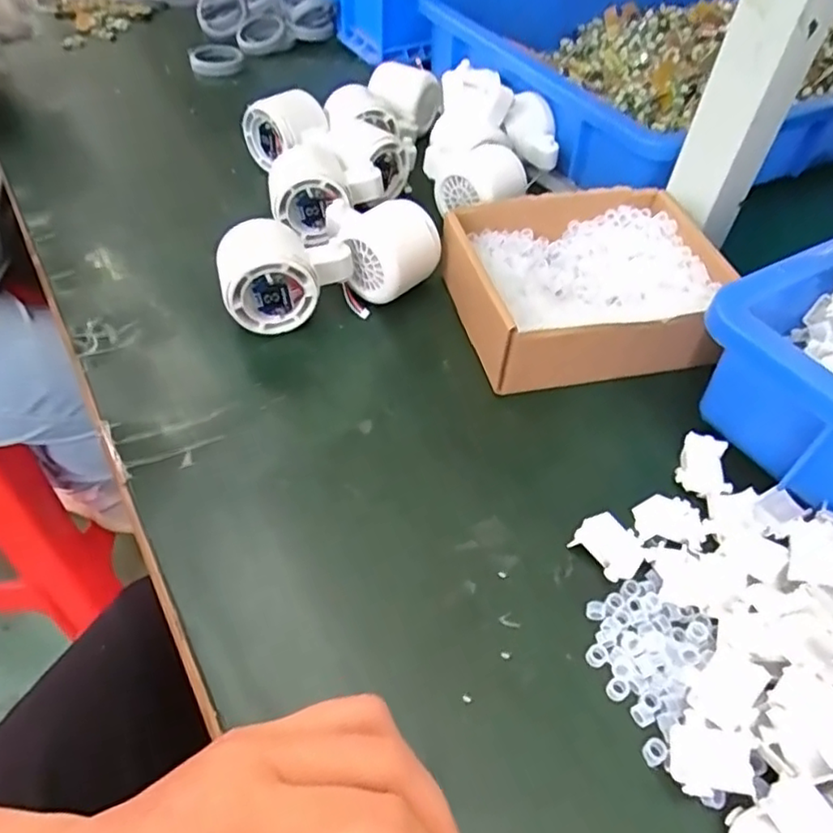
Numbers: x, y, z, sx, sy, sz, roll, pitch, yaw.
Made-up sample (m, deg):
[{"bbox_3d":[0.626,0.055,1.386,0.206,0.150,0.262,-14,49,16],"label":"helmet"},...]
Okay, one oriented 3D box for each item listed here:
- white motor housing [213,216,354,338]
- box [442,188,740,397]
[{"bbox_3d":[-0.086,-0.093,0.419,0.085,0.061,0.050,-13,50,-16],"label":"white motor housing"},{"bbox_3d":[0.116,-0.091,0.437,0.179,0.046,0.140,-6,49,-10],"label":"box"}]

